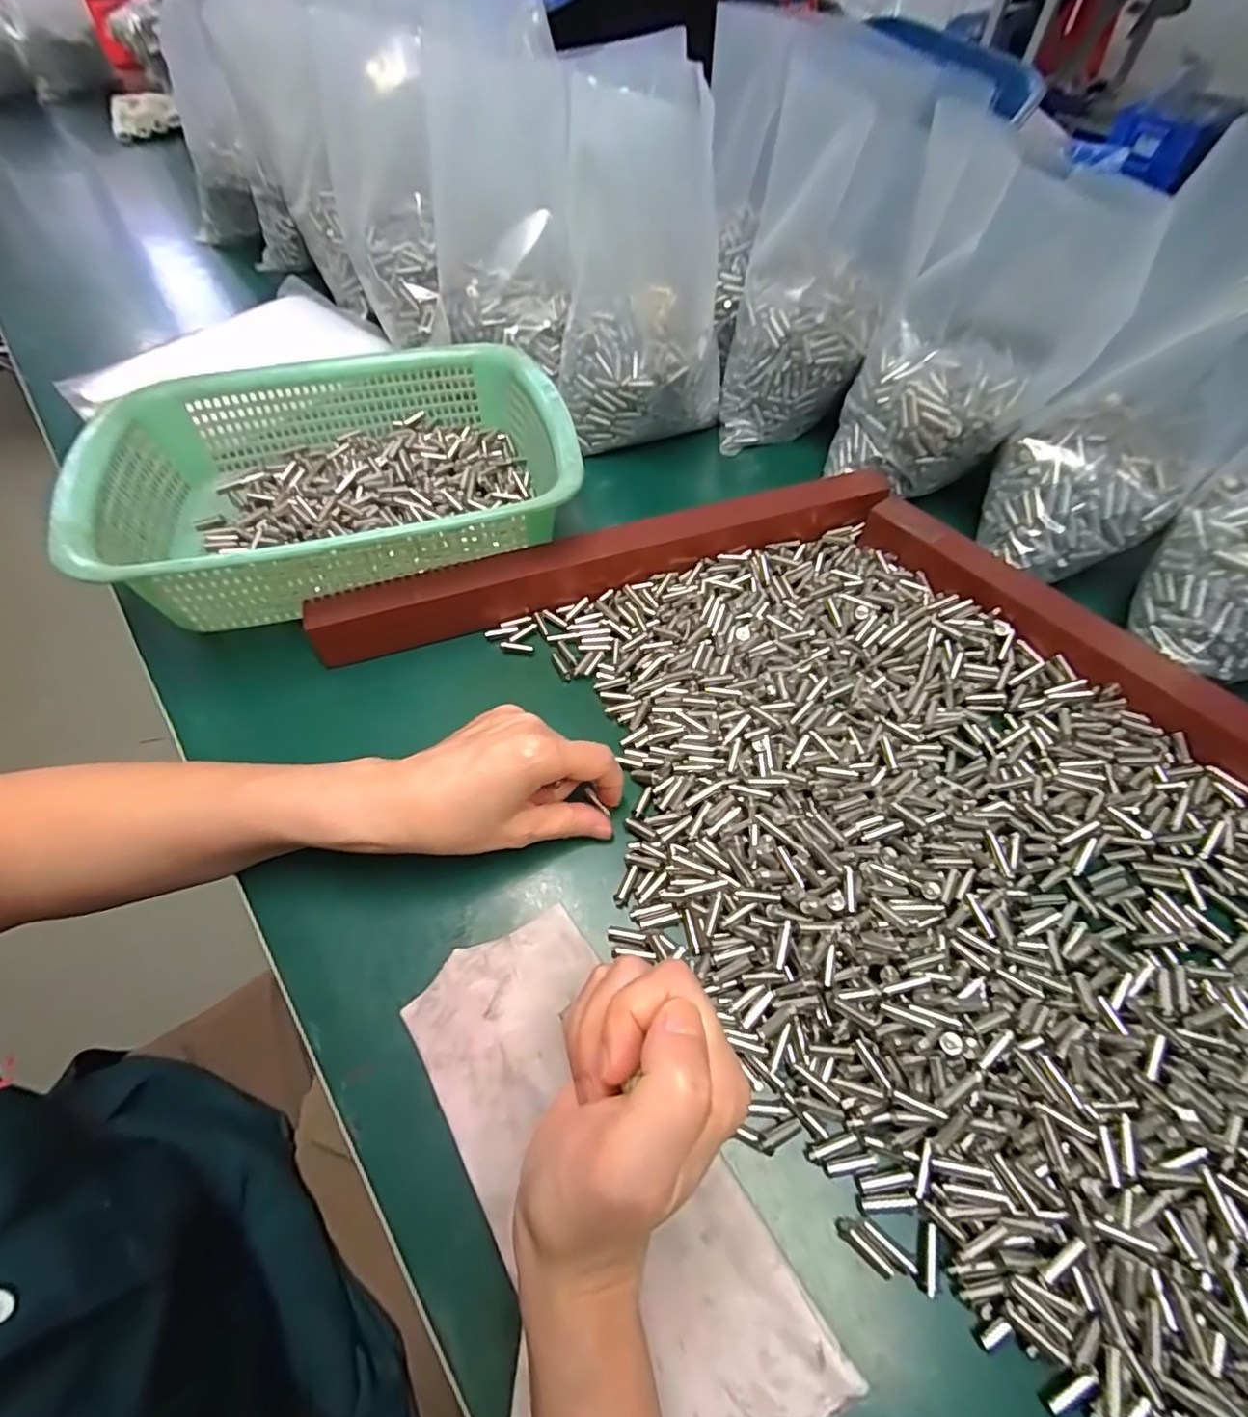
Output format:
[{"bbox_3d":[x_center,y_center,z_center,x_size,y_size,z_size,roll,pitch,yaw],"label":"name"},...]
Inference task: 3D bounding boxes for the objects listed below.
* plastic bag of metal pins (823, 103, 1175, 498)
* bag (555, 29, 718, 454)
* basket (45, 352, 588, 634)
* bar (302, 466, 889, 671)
[{"bbox_3d":[0.231,-0.250,0.399,0.127,0.173,0.100,13,59,11],"label":"plastic bag of metal pins"},{"bbox_3d":[0.015,-0.346,0.460,0.124,0.202,0.172,4,57,6],"label":"bag"},{"bbox_3d":[-0.186,-0.162,0.415,0.296,0.090,0.223,-16,58,-7],"label":"basket"},{"bbox_3d":[-0.005,-0.104,0.398,0.393,0.035,0.034,-16,58,-7],"label":"bar"}]

